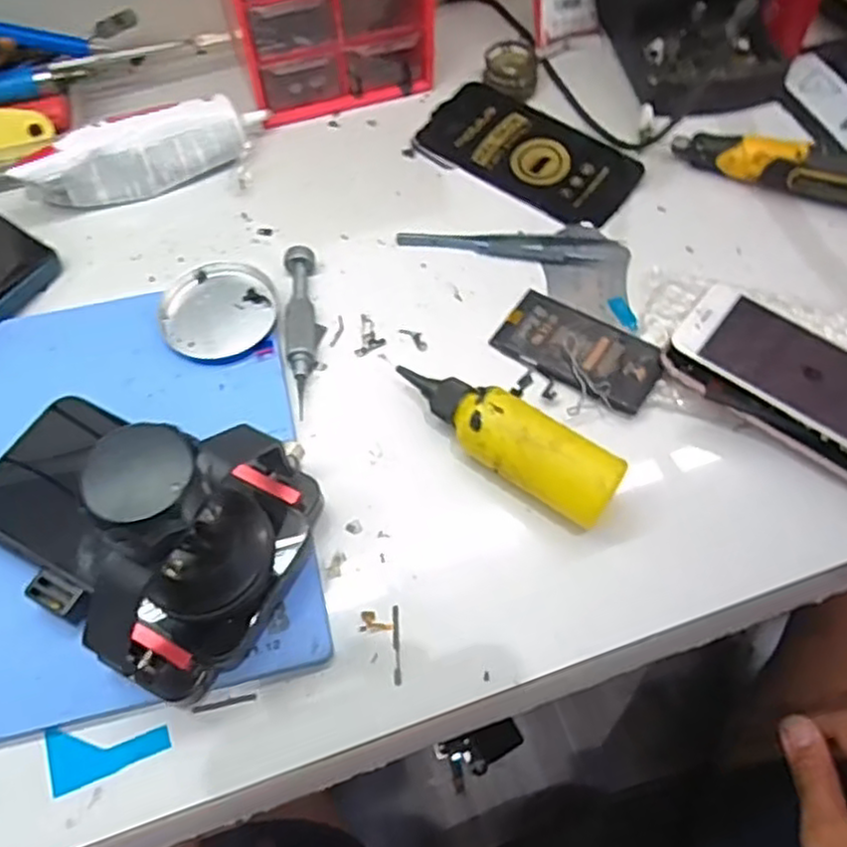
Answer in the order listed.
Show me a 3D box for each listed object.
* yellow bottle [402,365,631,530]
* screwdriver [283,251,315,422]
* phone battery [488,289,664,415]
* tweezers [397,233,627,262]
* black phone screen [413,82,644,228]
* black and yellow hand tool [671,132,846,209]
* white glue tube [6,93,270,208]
[{"bbox_3d":[0.038,0.008,0.344,0.113,0.036,0.034,32,66,16],"label":"yellow bottle"},{"bbox_3d":[-0.067,-0.053,0.391,0.016,0.014,0.103,-6,62,-3],"label":"screwdriver"},{"bbox_3d":[0.082,-0.040,0.382,0.086,0.006,0.042,32,71,22],"label":"phone battery"},{"bbox_3d":[0.053,-0.106,0.426,0.133,0.005,0.023,1,61,1],"label":"tweezers"},{"bbox_3d":[0.067,-0.178,0.466,0.141,0.004,0.075,32,66,16],"label":"black phone screen"},{"bbox_3d":[0.228,-0.157,0.438,0.138,0.029,0.020,15,63,8],"label":"black and yellow hand tool"},{"bbox_3d":[-0.170,-0.167,0.439,0.145,0.043,0.035,-20,63,-10],"label":"white glue tube"}]

